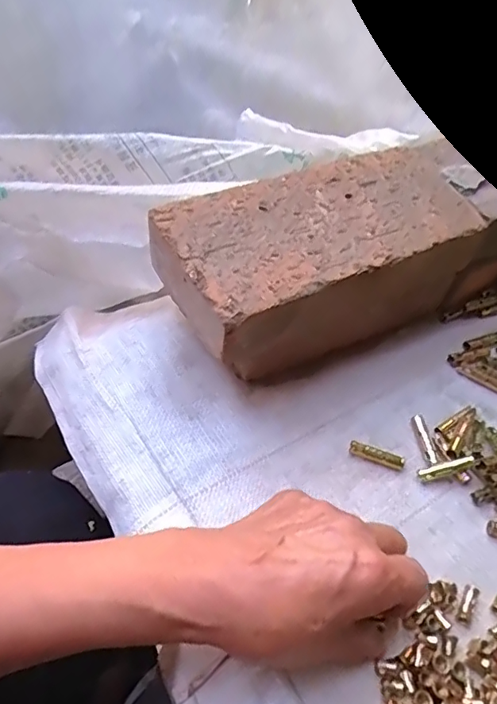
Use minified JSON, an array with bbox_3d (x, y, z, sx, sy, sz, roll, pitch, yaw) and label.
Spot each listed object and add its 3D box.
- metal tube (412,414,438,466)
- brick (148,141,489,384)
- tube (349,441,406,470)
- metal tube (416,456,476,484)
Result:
[{"bbox_3d":[0.133,0.066,0.380,0.009,0.006,0.043,-2,53,-7],"label":"metal tube"},{"bbox_3d":[0.069,-0.076,0.408,0.269,0.097,0.111,-23,58,-21],"label":"brick"},{"bbox_3d":[0.093,0.074,0.364,0.041,0.007,0.008,18,53,7],"label":"tube"},{"bbox_3d":[0.141,0.083,0.360,0.040,0.008,0.009,-18,54,5],"label":"metal tube"}]

